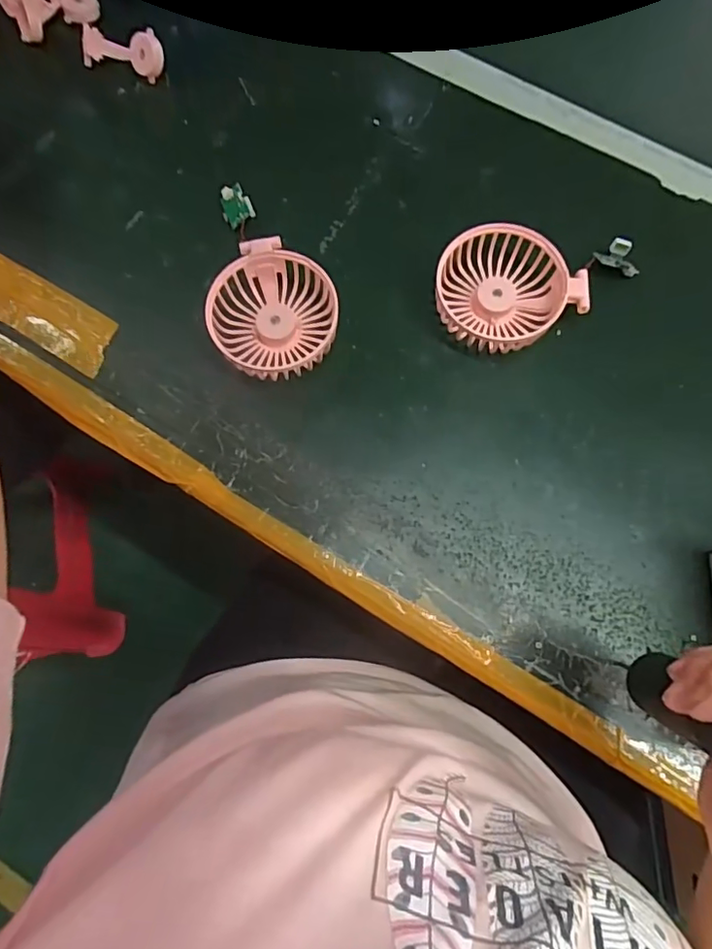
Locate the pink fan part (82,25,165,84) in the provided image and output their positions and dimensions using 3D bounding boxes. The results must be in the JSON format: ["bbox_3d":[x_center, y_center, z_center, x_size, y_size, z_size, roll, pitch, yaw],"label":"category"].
[{"bbox_3d":[-0.190,-0.345,0.450,0.072,0.030,0.025,19,77,6],"label":"pink fan part"}]

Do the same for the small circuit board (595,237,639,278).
[{"bbox_3d":[0.193,-0.160,0.404,0.033,0.013,0.024,15,77,5],"label":"small circuit board"}]

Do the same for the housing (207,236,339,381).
[{"bbox_3d":[-0.058,-0.117,0.393,0.084,0.032,0.095,0,76,1],"label":"housing"}]

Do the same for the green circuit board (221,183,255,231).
[{"bbox_3d":[-0.092,-0.205,0.421,0.023,0.012,0.030,-25,77,-5],"label":"green circuit board"}]

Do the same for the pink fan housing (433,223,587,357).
[{"bbox_3d":[0.109,-0.130,0.393,0.101,0.031,0.082,9,76,3],"label":"pink fan housing"}]

